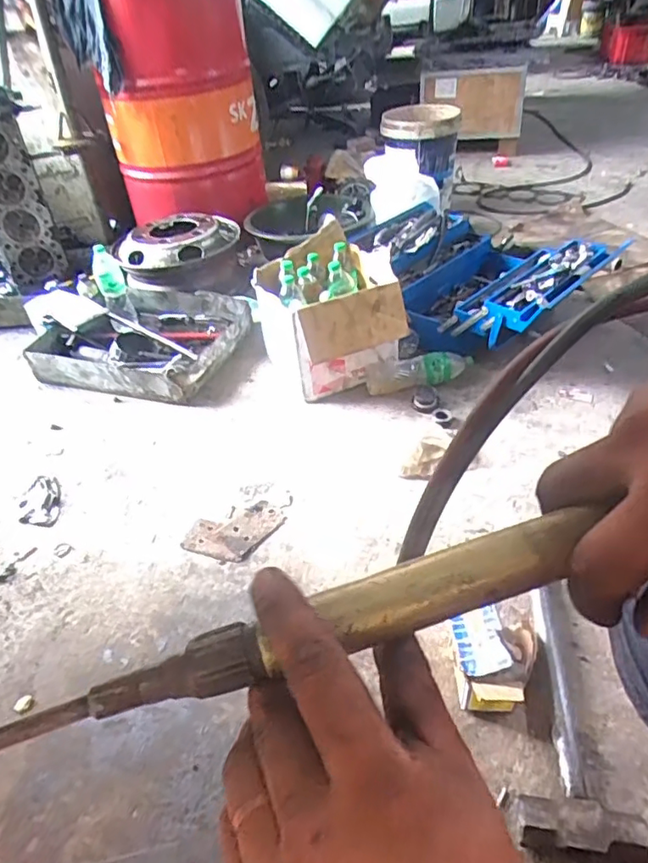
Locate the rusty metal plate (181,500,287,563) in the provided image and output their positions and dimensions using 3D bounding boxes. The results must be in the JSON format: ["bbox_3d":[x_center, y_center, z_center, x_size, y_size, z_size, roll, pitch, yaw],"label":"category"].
[{"bbox_3d":[-0.176,0.203,1.139,0.197,0.009,0.120,-16,44,-11],"label":"rusty metal plate"}]

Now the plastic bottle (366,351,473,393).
[{"bbox_3d":[0.241,-0.150,1.440,0.267,0.076,0.067,-5,42,2],"label":"plastic bottle"}]

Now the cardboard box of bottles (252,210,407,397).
[{"bbox_3d":[0.017,-0.297,1.475,0.279,0.298,0.340,-21,41,-17],"label":"cardboard box of bottles"}]

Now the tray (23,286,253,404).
[{"bbox_3d":[-0.524,-0.269,1.654,0.560,0.106,0.402,11,45,17],"label":"tray"}]

